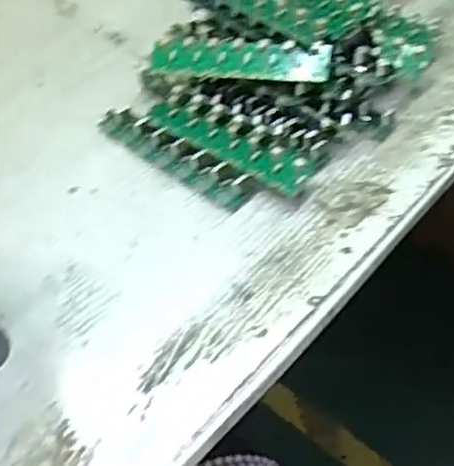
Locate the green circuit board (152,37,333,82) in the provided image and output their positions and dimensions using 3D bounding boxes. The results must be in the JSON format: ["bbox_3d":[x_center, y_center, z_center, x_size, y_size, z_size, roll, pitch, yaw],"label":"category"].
[{"bbox_3d":[0.009,-0.131,0.483,0.135,0.009,0.030,6,87,13],"label":"green circuit board"}]

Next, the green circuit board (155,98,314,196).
[{"bbox_3d":[-0.001,-0.066,0.477,0.134,0.023,0.033,31,57,23],"label":"green circuit board"}]

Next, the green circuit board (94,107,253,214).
[{"bbox_3d":[-0.041,-0.060,0.475,0.136,0.018,0.023,32,58,24],"label":"green circuit board"}]

